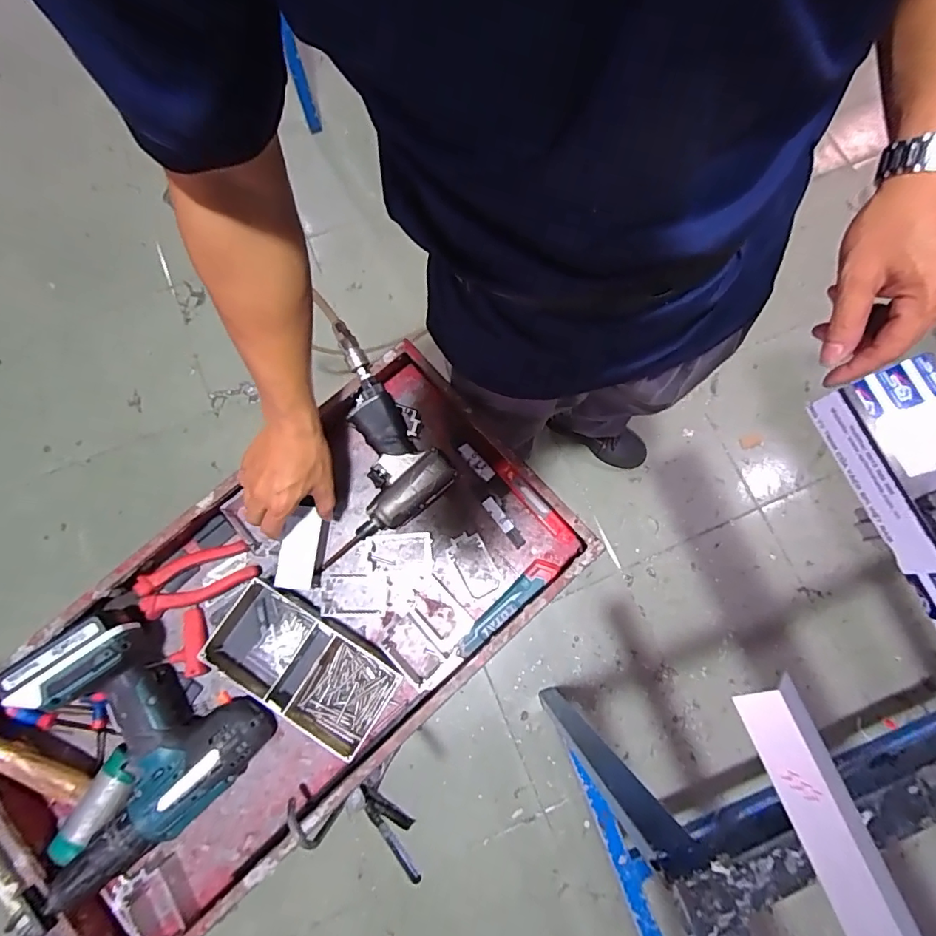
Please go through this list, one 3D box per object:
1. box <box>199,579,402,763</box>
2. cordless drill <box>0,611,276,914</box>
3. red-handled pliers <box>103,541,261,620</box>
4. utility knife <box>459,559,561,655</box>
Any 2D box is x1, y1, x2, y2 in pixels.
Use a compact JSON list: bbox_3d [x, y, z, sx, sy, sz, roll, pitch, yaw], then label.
[{"bbox_3d":[-0.187,0.223,0.577,0.206,0.040,0.111,30,78,6],"label":"box"},{"bbox_3d":[-0.367,0.284,0.532,0.227,0.107,0.227,-41,80,-9],"label":"cordless drill"},{"bbox_3d":[-0.337,0.134,0.608,0.161,0.025,0.061,-19,78,-5],"label":"red-handled pliers"},{"bbox_3d":[0.046,0.165,0.605,0.148,0.018,0.028,-43,81,-10],"label":"utility knife"}]

